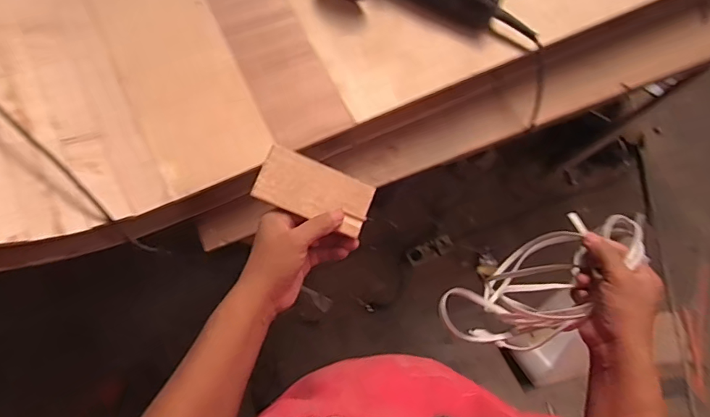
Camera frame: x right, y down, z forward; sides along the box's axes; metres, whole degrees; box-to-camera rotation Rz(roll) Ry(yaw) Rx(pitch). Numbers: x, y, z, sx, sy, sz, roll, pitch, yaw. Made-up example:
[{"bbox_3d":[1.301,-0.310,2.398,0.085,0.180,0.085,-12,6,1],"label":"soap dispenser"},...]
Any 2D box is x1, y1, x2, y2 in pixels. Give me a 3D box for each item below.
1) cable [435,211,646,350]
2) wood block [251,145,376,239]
[{"bbox_3d":[0.228,0.105,0.611,0.233,0.173,0.102,-29,75,-11],"label":"cable"},{"bbox_3d":[-0.044,-0.021,0.529,0.126,0.011,0.066,18,72,-10],"label":"wood block"}]

